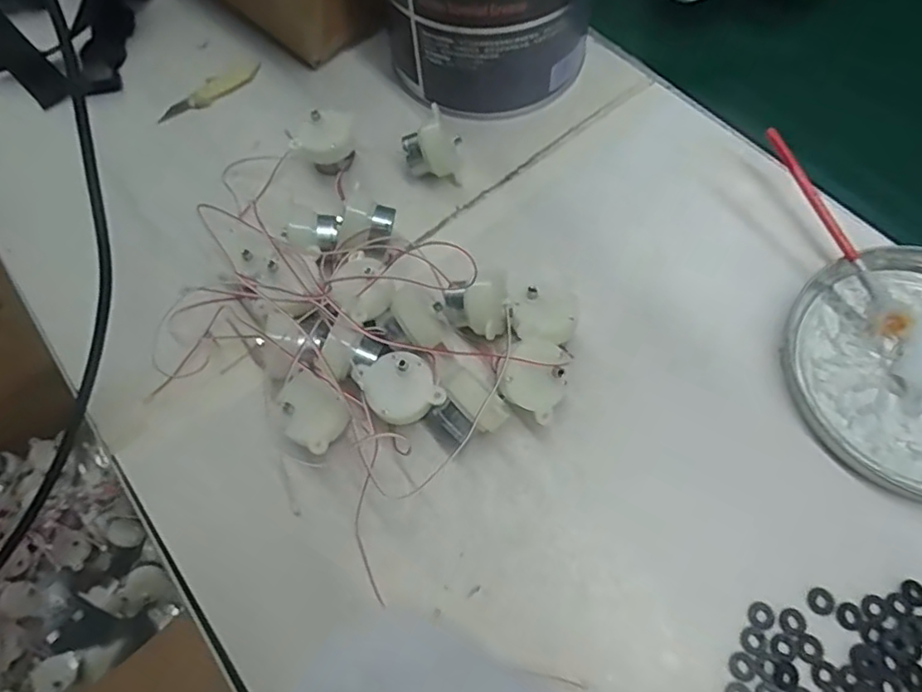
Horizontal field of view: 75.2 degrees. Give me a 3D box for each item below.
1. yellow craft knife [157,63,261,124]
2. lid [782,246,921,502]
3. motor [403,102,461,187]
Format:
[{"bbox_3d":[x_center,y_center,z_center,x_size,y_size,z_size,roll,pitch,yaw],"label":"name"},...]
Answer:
[{"bbox_3d":[-0.168,-0.171,0.402,0.075,0.004,0.020,-38,68,-14],"label":"yellow craft knife"},{"bbox_3d":[0.226,0.010,0.287,0.125,0.015,0.125,-1,64,3],"label":"lid"},{"bbox_3d":[-0.016,-0.116,0.348,0.031,0.036,0.027,8,65,7],"label":"motor"}]

